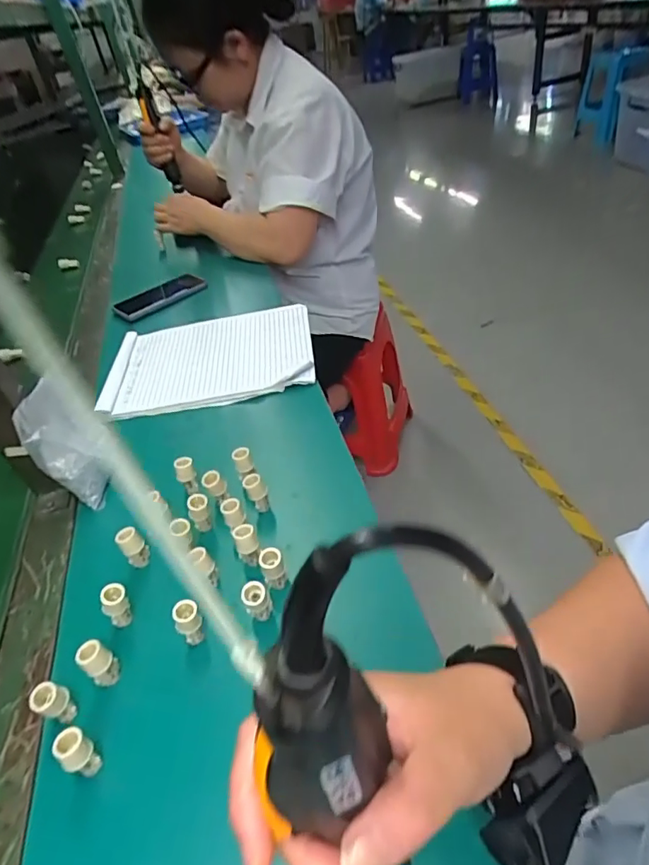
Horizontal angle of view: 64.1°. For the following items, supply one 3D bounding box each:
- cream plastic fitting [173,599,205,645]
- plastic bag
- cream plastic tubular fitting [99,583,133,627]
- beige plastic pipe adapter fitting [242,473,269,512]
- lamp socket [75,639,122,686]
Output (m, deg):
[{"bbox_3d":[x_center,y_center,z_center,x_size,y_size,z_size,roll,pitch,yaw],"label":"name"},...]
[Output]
[{"bbox_3d":[-0.109,0.154,0.420,0.019,0.040,0.017,-26,40,-17],"label":"cream plastic fitting"},{"bbox_3d":[-0.279,0.004,0.573,0.054,0.109,0.112,-13,38,-1],"label":"plastic bag"},{"bbox_3d":[-0.176,0.150,0.444,0.020,0.049,0.016,-30,42,-20],"label":"cream plastic tubular fitting"},{"bbox_3d":[-0.068,0.060,0.516,0.020,0.040,0.016,-19,39,-8],"label":"beige plastic pipe adapter fitting"},{"bbox_3d":[-0.177,0.182,0.408,0.020,0.041,0.021,-8,39,6],"label":"lamp socket"}]

